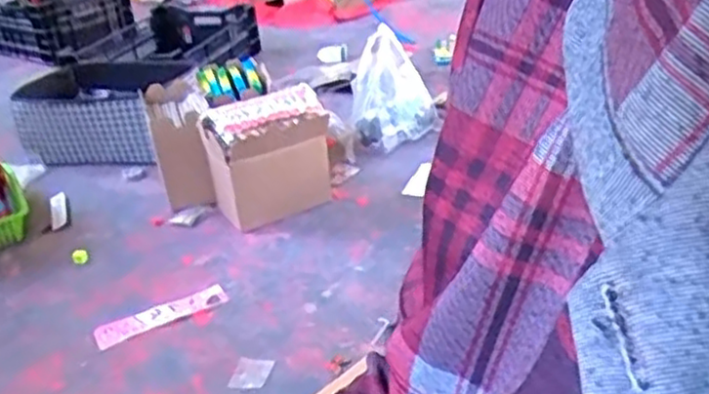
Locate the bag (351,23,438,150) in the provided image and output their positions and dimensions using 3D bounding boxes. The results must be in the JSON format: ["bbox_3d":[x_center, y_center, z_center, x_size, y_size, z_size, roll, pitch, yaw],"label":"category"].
[{"bbox_3d":[0.093,-0.289,1.882,0.218,0.240,0.173,-4,27,2],"label":"bag"}]

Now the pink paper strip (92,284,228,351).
[{"bbox_3d":[-0.349,0.210,1.321,0.235,0.007,0.063,-17,29,-21],"label":"pink paper strip"}]

